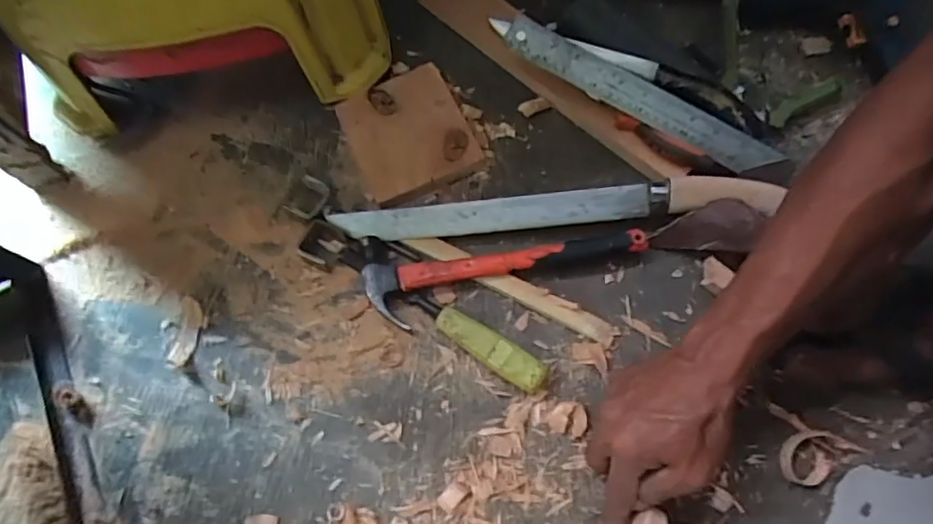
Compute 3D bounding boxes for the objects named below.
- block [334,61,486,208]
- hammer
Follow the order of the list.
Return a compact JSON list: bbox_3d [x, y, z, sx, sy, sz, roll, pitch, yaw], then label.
[{"bbox_3d":[-0.060,-0.136,0.574,0.118,0.029,0.136,-24,69,-8],"label":"block"},{"bbox_3d":[0.037,0.005,0.520,0.260,0.028,0.083,-7,68,-1],"label":"hammer"}]

